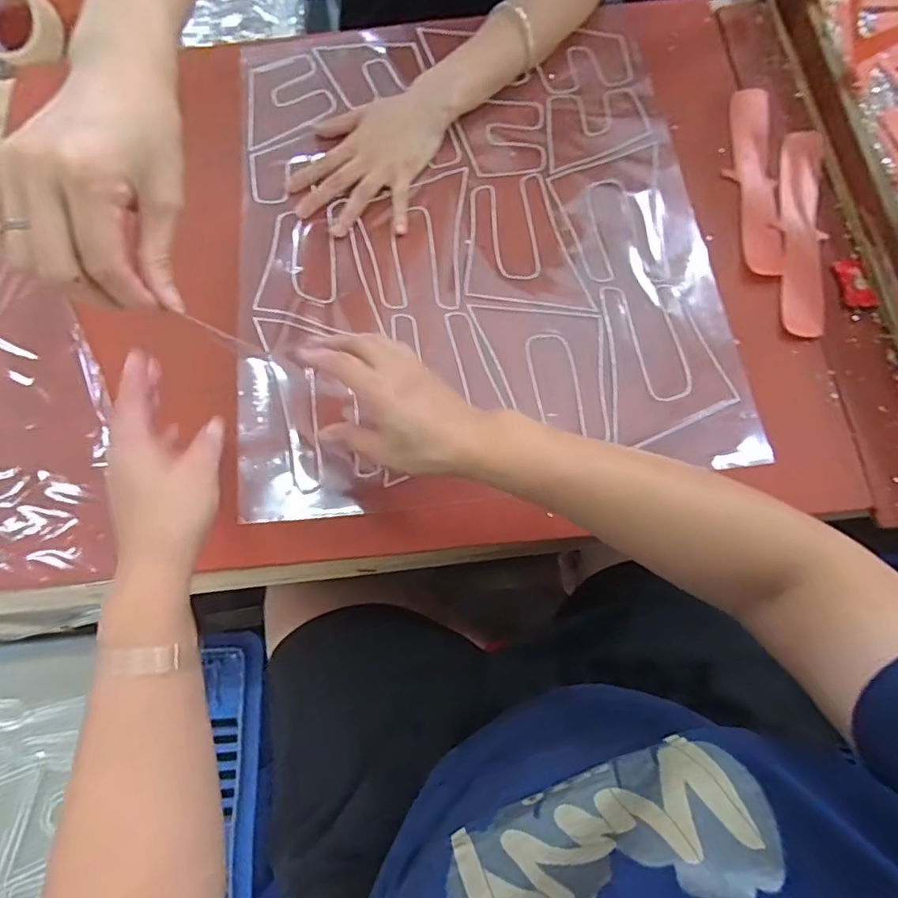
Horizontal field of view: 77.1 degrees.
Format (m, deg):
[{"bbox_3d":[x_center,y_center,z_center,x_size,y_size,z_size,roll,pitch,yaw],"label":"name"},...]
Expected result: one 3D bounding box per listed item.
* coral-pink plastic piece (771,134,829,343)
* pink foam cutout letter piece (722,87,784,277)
[{"bbox_3d":[0.335,-0.207,0.535,0.039,0.010,0.223,4,73,11],"label":"coral-pink plastic piece"},{"bbox_3d":[0.304,-0.269,0.561,0.041,0.010,0.223,3,72,3],"label":"pink foam cutout letter piece"}]

